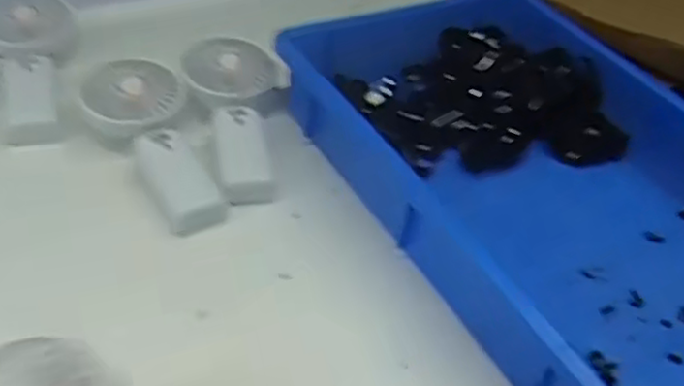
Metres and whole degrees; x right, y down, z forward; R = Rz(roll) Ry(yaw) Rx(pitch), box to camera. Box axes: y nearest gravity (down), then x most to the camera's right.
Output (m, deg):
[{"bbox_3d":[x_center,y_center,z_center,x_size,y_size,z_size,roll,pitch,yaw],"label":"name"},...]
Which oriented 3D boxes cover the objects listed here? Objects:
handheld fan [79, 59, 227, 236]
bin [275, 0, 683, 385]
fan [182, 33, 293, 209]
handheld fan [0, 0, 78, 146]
[{"bbox_3d":[-0.148,-0.037,0.585,0.078,0.033,0.168,-20,62,-27],"label":"handheld fan"},{"bbox_3d":[0.166,-0.021,0.592,0.287,0.075,0.429,-17,48,-25],"label":"bin"},{"bbox_3d":[-0.094,-0.067,0.615,0.095,0.044,0.185,2,43,-6],"label":"fan"},{"bbox_3d":[-0.286,-0.118,0.652,0.088,0.031,0.165,-9,58,-17],"label":"handheld fan"}]

